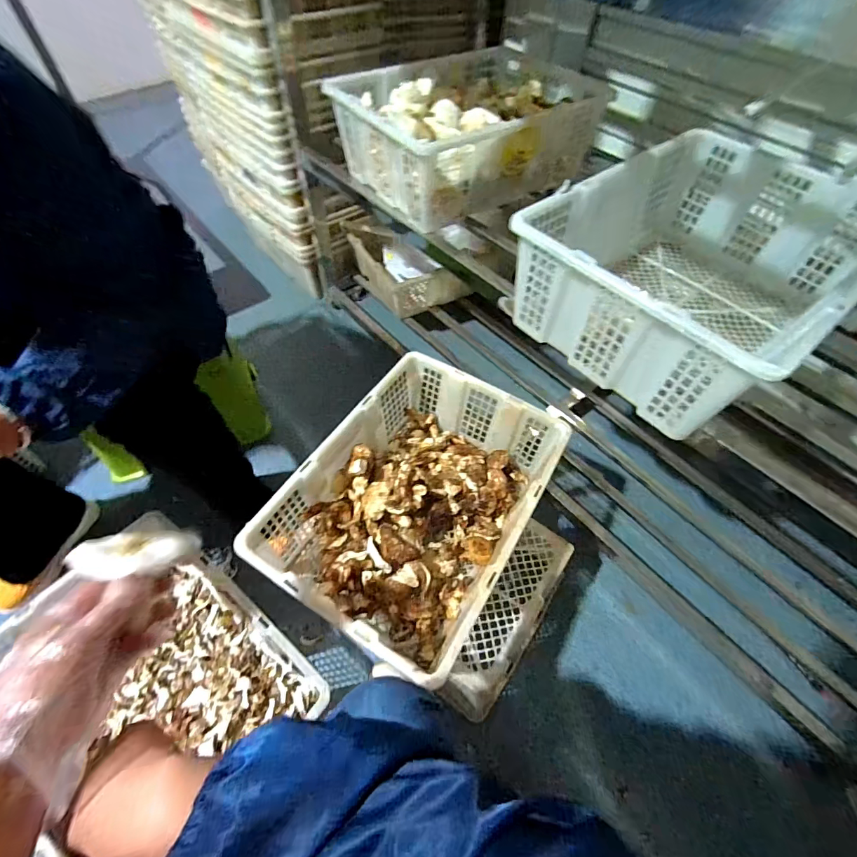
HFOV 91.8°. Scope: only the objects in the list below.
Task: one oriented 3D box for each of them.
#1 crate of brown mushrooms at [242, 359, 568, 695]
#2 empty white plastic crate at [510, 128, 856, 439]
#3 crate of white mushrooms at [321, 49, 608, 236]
[{"bbox_3d":[-0.014,0.124,0.727,0.344,0.169,0.468,27,60,17],"label":"crate of brown mushrooms"},{"bbox_3d":[0.387,-0.237,0.615,0.472,0.176,0.348,-31,62,-20],"label":"empty white plastic crate"},{"bbox_3d":[0.100,-0.637,0.883,0.528,0.154,0.365,-30,62,-20],"label":"crate of white mushrooms"}]

